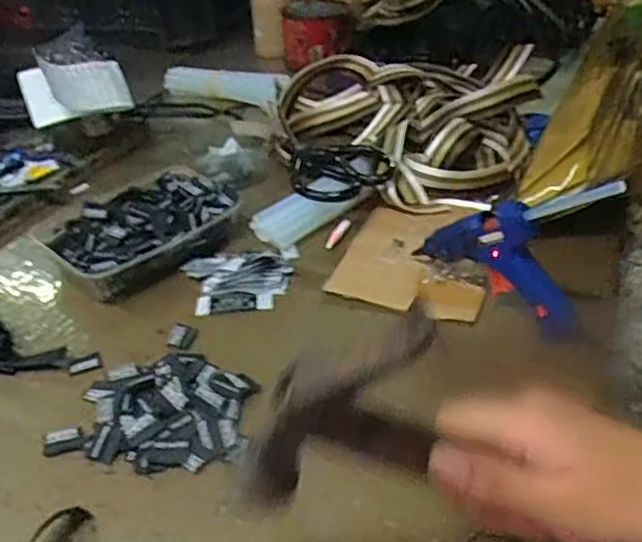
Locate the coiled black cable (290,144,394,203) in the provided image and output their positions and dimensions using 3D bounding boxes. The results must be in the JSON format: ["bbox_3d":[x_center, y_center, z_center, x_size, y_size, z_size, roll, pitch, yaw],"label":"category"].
[{"bbox_3d":[0.020,-0.099,0.644,0.096,0.021,0.097,-5,37,-4],"label":"coiled black cable"}]

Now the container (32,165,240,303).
[{"bbox_3d":[-0.164,-0.040,0.606,0.118,0.037,0.167,24,44,30],"label":"container"}]

